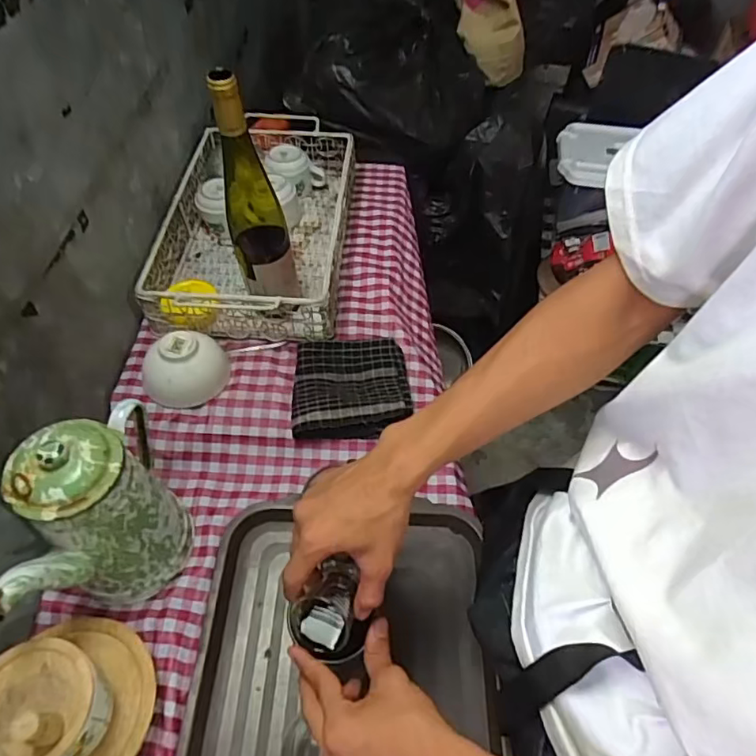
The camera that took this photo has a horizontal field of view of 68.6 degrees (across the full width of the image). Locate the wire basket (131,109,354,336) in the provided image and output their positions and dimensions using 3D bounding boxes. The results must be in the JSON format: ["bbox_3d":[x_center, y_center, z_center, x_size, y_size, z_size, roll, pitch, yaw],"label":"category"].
[{"bbox_3d":[-0.179,-0.240,0.842,0.248,0.102,0.413,4,52,1],"label":"wire basket"}]

